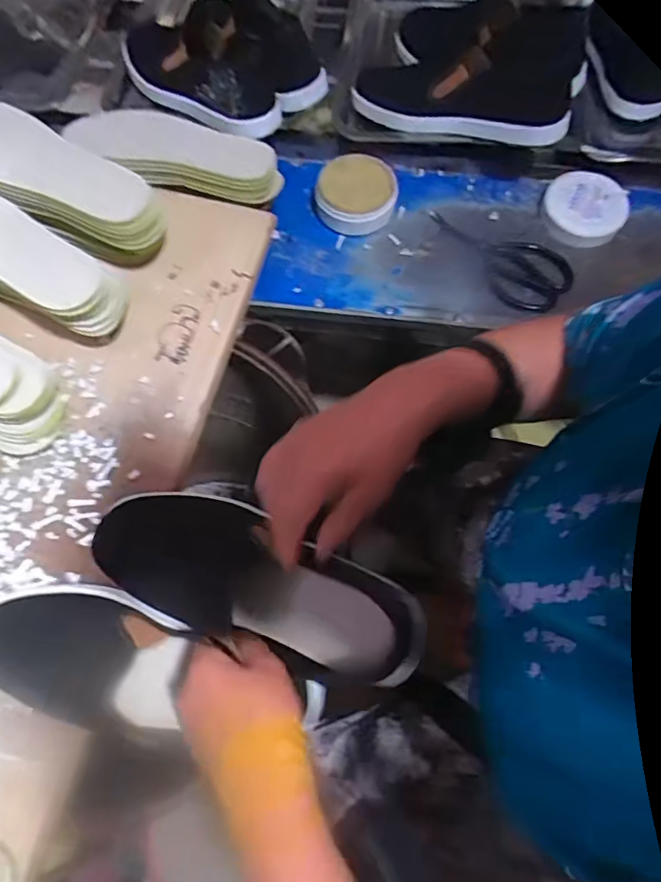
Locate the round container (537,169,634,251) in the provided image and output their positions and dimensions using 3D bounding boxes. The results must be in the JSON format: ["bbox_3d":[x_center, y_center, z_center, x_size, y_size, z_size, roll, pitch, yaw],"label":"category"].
[{"bbox_3d":[0.322,-0.294,0.675,0.102,0.041,0.102,0,63,1],"label":"round container"}]

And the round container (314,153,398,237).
[{"bbox_3d":[0.032,-0.323,0.686,0.102,0.047,0.102,0,68,1],"label":"round container"}]

